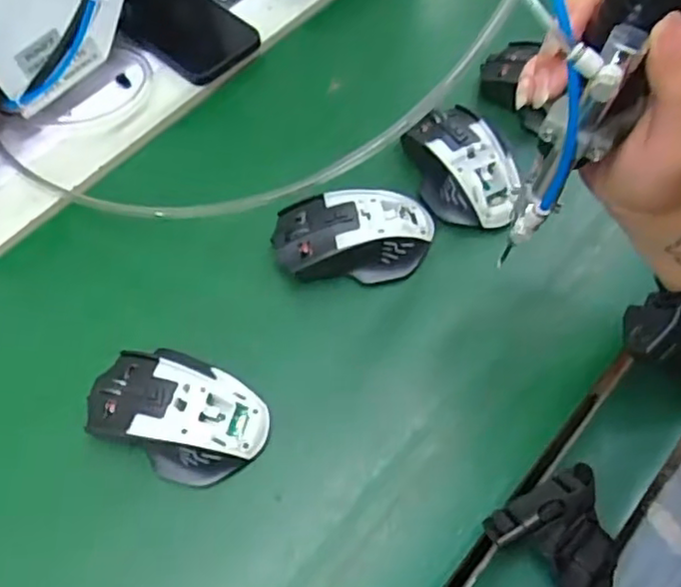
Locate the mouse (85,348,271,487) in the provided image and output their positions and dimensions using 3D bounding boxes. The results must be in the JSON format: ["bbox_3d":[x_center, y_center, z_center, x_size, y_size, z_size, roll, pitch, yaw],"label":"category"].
[{"bbox_3d":[-0.106,0.075,0.424,0.114,0.034,0.071,18,64,11],"label":"mouse"}]

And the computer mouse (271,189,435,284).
[{"bbox_3d":[0.011,-0.042,0.487,0.120,0.037,0.064,-4,63,-1],"label":"computer mouse"}]

